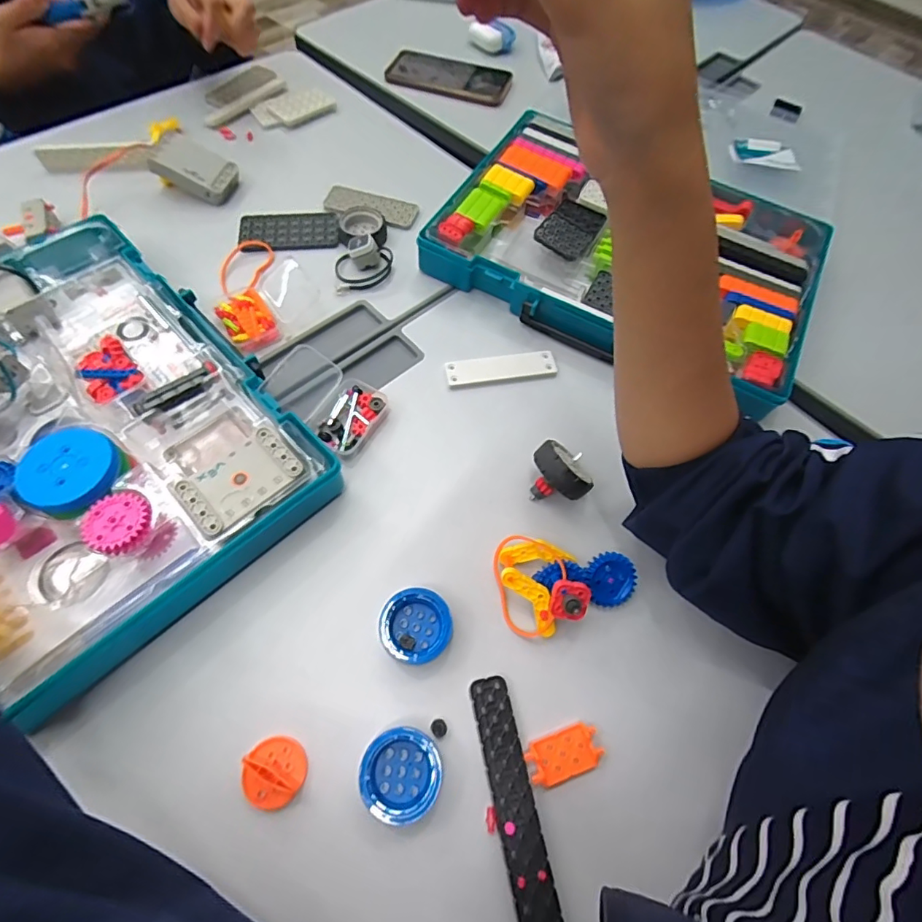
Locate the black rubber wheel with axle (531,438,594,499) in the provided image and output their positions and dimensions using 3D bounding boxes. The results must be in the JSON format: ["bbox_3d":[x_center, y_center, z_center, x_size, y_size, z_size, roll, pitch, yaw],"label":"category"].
[{"bbox_3d":[0.077,0.008,0.379,0.041,0.046,0.045,2,62,-3],"label":"black rubber wheel with axle"}]

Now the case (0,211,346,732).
[{"bbox_3d":[-0.296,-0.025,0.370,0.257,0.046,0.362,-40,72,-21],"label":"case"}]

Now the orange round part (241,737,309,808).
[{"bbox_3d":[-0.112,0.186,0.291,0.035,0.017,0.036,2,62,-3],"label":"orange round part"}]

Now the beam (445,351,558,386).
[{"bbox_3d":[0.036,-0.084,0.444,0.098,0.008,0.026,-8,63,-8],"label":"beam"}]

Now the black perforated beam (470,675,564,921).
[{"bbox_3d":[0.033,0.210,0.295,0.025,0.011,0.146,-10,63,-9],"label":"black perforated beam"}]

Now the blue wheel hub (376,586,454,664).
[{"bbox_3d":[-0.030,0.112,0.336,0.047,0.024,0.049,2,62,-3],"label":"blue wheel hub"}]

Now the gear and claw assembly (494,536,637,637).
[{"bbox_3d":[0.076,0.089,0.345,0.101,0.037,0.066,7,62,0],"label":"gear and claw assembly"}]

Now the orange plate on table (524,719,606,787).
[{"bbox_3d":[0.065,0.187,0.312,0.048,0.008,0.025,-17,65,-12],"label":"orange plate on table"}]

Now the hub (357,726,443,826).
[{"bbox_3d":[-0.037,0.191,0.300,0.049,0.014,0.048,2,62,-3],"label":"hub"}]

